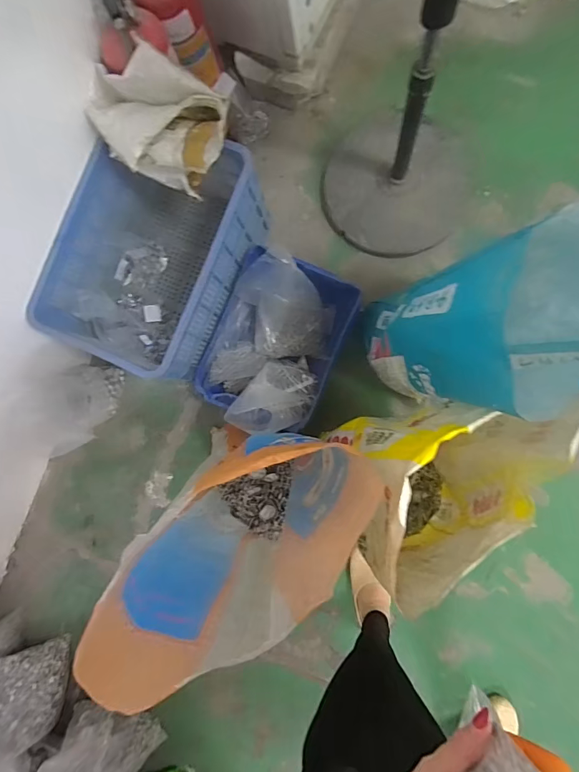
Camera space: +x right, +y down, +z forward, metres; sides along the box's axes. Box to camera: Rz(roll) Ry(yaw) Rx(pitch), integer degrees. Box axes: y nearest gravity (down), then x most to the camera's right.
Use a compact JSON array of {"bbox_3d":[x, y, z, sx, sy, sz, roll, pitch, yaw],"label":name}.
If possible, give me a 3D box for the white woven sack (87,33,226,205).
[{"bbox_3d":[-0.263,-0.502,0.786,0.272,0.183,0.158,12,89,7],"label":"white woven sack"}]

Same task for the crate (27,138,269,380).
[{"bbox_3d":[-0.302,-0.298,0.980,0.377,0.258,0.514,17,90,8],"label":"crate"}]

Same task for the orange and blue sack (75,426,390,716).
[{"bbox_3d":[-0.050,0.206,0.711,0.194,0.607,0.321,38,92,7],"label":"orange and blue sack"}]

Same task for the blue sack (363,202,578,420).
[{"bbox_3d":[0.350,-0.106,0.699,0.348,0.562,0.243,-13,86,6],"label":"blue sack"}]

